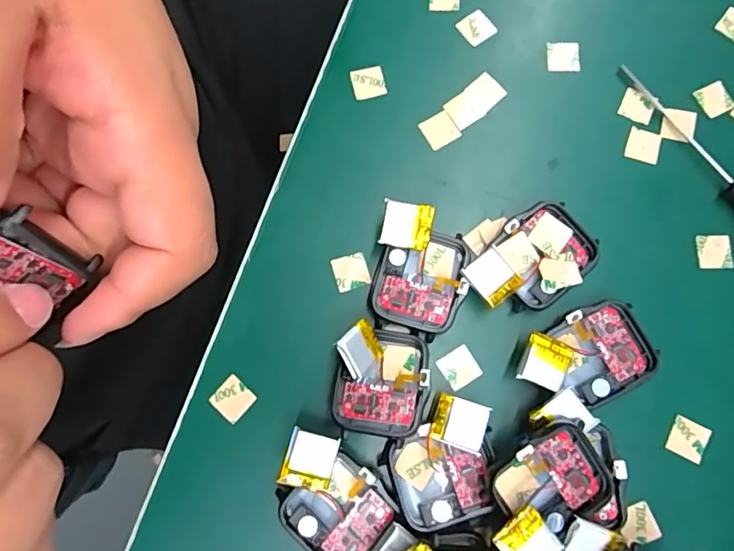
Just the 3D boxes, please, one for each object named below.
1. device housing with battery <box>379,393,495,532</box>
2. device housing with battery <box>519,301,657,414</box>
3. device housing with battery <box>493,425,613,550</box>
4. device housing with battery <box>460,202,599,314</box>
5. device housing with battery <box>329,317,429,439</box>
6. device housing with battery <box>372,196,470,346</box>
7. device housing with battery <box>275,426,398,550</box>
[{"bbox_3d":[0.031,0.074,0.207,0.044,0.012,0.046,-13,80,-4],"label":"device housing with battery"},{"bbox_3d":[0.092,0.036,0.220,0.055,0.019,0.037,-27,82,-6],"label":"device housing with battery"},{"bbox_3d":[0.068,0.084,0.201,0.052,0.019,0.036,-40,83,-7],"label":"device housing with battery"},{"bbox_3d":[0.072,-0.006,0.227,0.057,0.016,0.037,-35,82,-7],"label":"device housing with battery"},{"bbox_3d":[0.006,0.044,0.215,0.037,0.022,0.042,12,80,1],"label":"device housing with battery"},{"bbox_3d":[0.023,-0.002,0.225,0.039,0.019,0.051,11,80,1],"label":"device housing with battery"},{"bbox_3d":[-0.015,0.091,0.209,0.054,0.019,0.038,43,82,6],"label":"device housing with battery"}]

